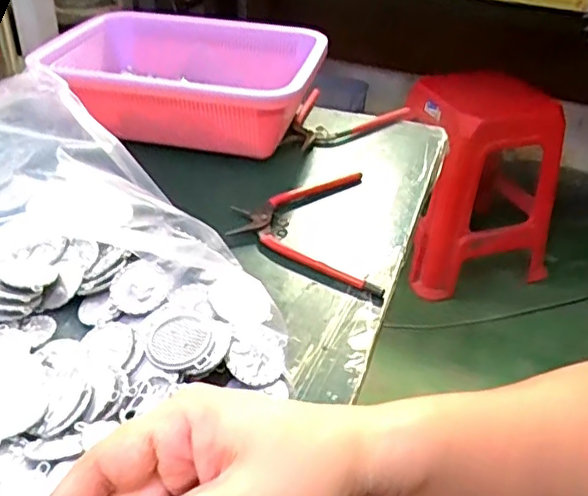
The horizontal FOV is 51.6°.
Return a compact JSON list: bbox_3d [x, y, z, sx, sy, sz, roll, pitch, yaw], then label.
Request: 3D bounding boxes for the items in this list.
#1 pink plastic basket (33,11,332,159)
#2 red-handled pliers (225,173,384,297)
[{"bbox_3d":[-0.106,-0.178,0.623,0.263,0.090,0.196,5,37,2],"label":"pink plastic basket"},{"bbox_3d":[0.006,-0.018,0.494,0.111,0.011,0.161,1,34,-2],"label":"red-handled pliers"}]

